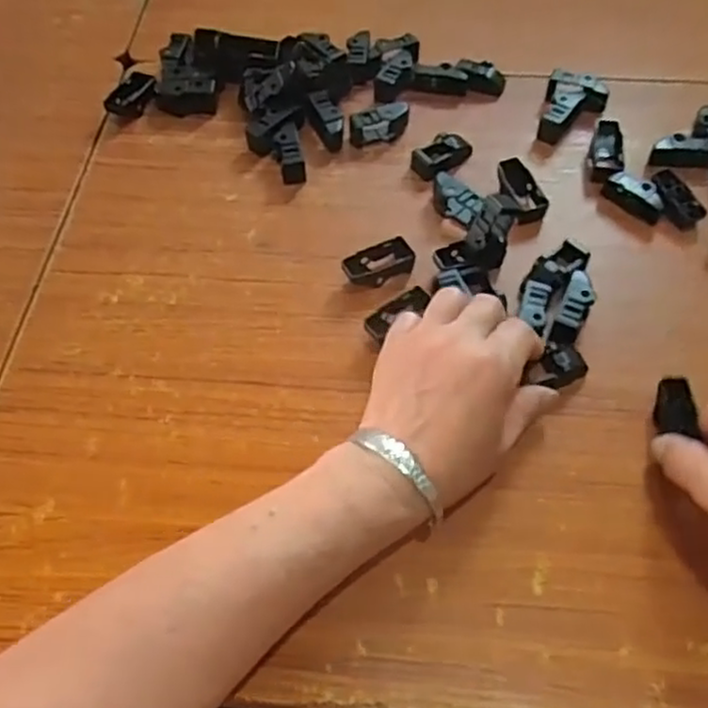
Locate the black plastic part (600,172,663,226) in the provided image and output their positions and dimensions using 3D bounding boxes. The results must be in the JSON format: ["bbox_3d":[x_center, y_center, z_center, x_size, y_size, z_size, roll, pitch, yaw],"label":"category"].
[{"bbox_3d":[0.206,-0.116,0.530,0.046,0.019,0.019,38,66,22],"label":"black plastic part"}]

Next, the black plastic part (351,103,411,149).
[{"bbox_3d":[0.021,-0.183,0.575,0.049,0.021,0.019,-24,60,-13],"label":"black plastic part"}]

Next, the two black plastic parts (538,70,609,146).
[{"bbox_3d":[0.181,-0.204,0.587,0.047,0.021,0.074,13,59,10],"label":"two black plastic parts"}]

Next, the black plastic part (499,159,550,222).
[{"bbox_3d":[0.124,-0.122,0.535,0.023,0.011,0.052,-21,74,-11],"label":"black plastic part"}]

